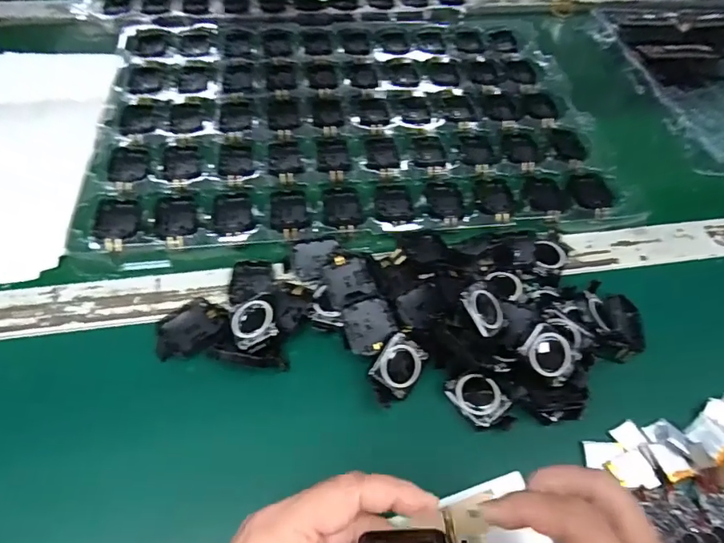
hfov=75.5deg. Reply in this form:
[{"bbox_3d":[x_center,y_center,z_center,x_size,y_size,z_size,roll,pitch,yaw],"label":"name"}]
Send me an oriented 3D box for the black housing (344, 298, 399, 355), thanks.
[{"bbox_3d":[0.005,0.039,0.328,0.036,0.008,0.036,3,71,-8],"label":"black housing"}]

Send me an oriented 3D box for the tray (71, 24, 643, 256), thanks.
[{"bbox_3d":[-0.014,-0.161,0.483,0.472,0.013,0.330,-3,56,-6],"label":"tray"}]

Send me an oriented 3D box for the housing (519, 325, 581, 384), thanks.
[{"bbox_3d":[0.127,0.055,0.315,0.034,0.013,0.037,2,55,-3],"label":"housing"}]

